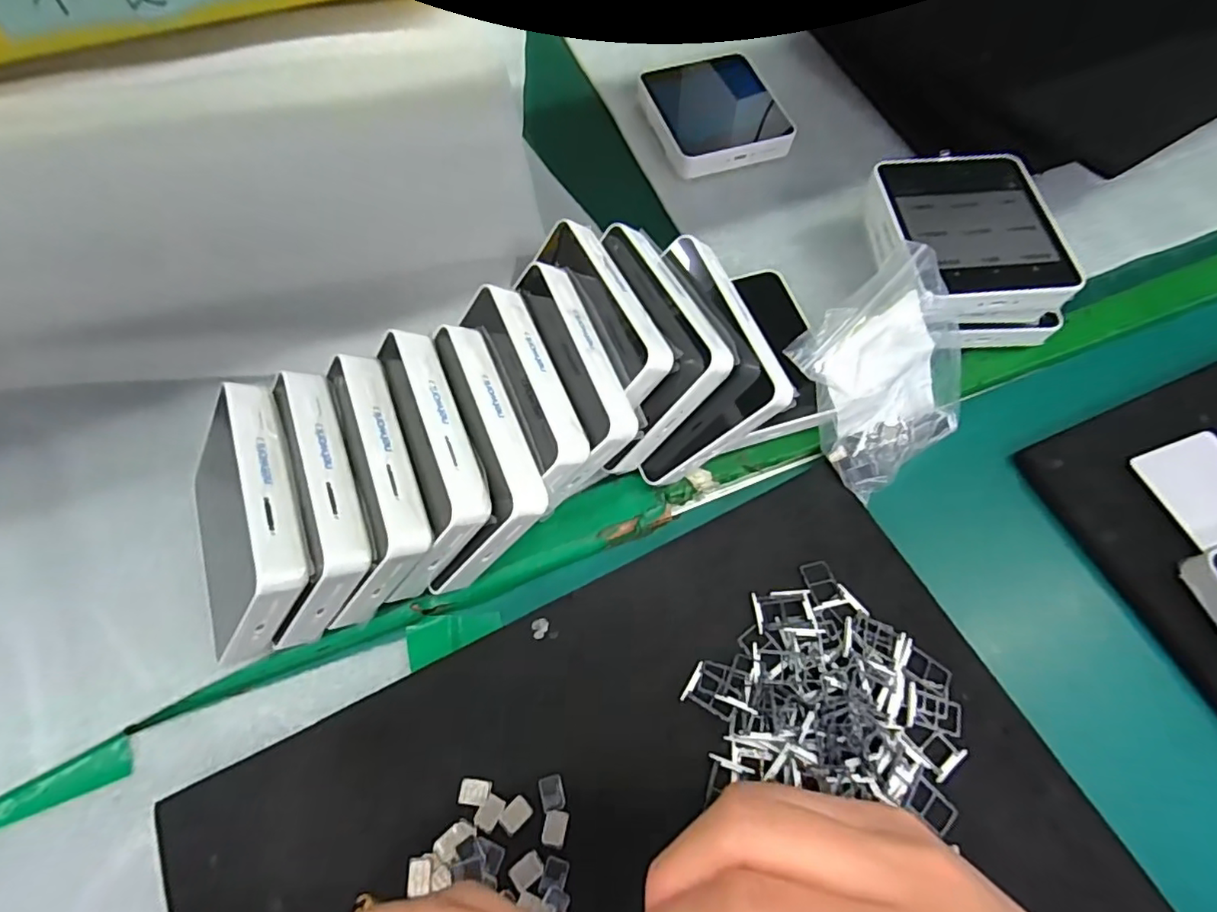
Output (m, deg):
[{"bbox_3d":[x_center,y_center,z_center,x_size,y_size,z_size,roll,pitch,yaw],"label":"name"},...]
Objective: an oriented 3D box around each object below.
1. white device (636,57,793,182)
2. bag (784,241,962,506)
[{"bbox_3d":[0.072,-0.240,0.400,0.087,0.016,0.097,-17,70,-8],"label":"white device"},{"bbox_3d":[0.140,-0.038,0.290,0.085,0.107,0.021,-38,33,-7],"label":"bag"}]

